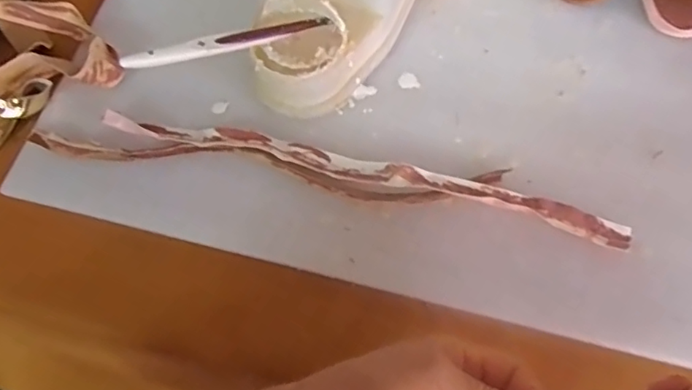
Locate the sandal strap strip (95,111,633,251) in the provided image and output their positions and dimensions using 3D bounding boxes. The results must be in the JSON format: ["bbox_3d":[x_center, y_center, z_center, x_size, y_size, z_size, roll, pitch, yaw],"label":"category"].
[{"bbox_3d":[0.006,-0.018,0.397,0.364,0.010,0.023,13,66,9],"label":"sandal strap strip"}]

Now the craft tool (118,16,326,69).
[{"bbox_3d":[-0.077,-0.104,0.391,0.147,0.014,0.009,-22,64,-31],"label":"craft tool"}]

